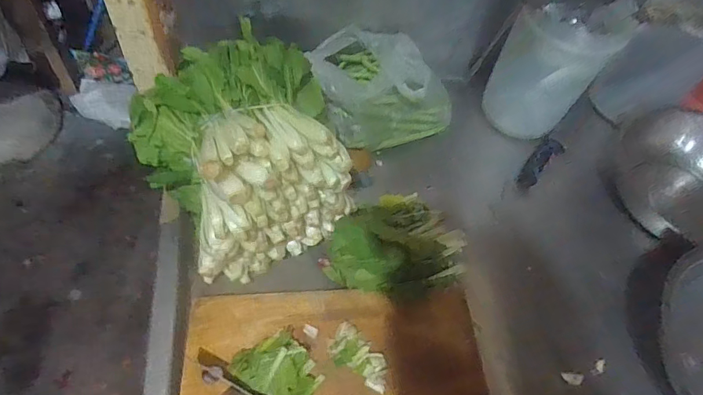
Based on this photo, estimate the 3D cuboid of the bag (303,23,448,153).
[{"bbox_3d":[0.056,-0.176,0.701,0.233,0.111,0.186,14,54,1],"label":"bag"}]

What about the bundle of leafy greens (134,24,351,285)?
[{"bbox_3d":[-0.127,-0.048,0.528,0.215,0.186,0.201,-19,60,-21],"label":"bundle of leafy greens"}]

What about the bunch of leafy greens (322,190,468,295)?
[{"bbox_3d":[0.059,0.063,0.567,0.178,0.044,0.141,-30,64,-26],"label":"bunch of leafy greens"}]

